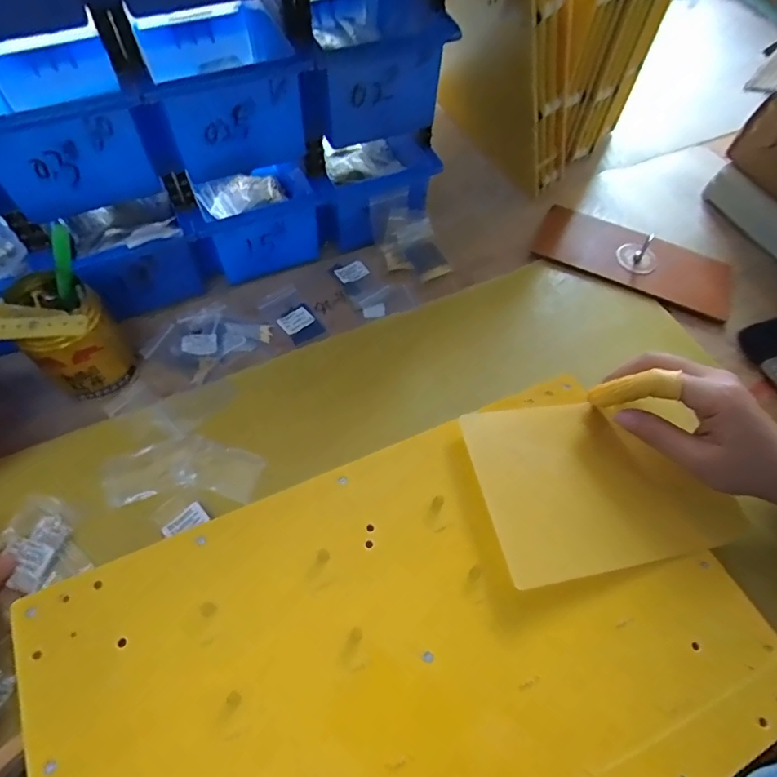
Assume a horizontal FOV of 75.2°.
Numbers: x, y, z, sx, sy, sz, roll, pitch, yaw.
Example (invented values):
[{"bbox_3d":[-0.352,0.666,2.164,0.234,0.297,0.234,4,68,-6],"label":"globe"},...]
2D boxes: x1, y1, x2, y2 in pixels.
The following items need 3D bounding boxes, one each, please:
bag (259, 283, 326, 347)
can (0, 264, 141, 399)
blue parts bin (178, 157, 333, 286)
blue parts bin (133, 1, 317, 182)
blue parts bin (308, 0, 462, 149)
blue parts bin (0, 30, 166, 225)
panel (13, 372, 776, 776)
[{"bbox_3d":[-0.088,-0.068,0.464,0.039,0.004,0.064,-35,67,-20],"label":"bag"},{"bbox_3d":[-0.242,-0.042,0.392,0.060,0.079,0.077,-22,63,-14],"label":"can"},{"bbox_3d":[-0.135,-0.180,0.483,0.123,0.077,0.136,-22,63,-15],"label":"blue parts bin"},{"bbox_3d":[-0.137,-0.245,0.388,0.103,0.074,0.163,-22,63,-14],"label":"blue parts bin"},{"bbox_3d":[-0.019,-0.289,0.420,0.103,0.079,0.179,-10,61,-8],"label":"blue parts bin"},{"bbox_3d":[-0.245,-0.210,0.365,0.103,0.080,0.165,-23,64,-15],"label":"blue parts bin"},{"bbox_3d":[0.018,0.147,0.282,0.381,0.012,0.242,-21,62,-18],"label":"panel"}]

